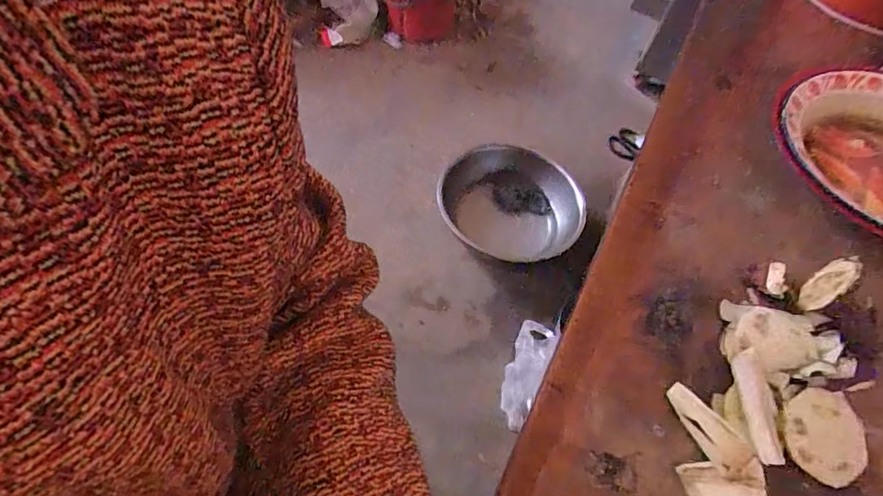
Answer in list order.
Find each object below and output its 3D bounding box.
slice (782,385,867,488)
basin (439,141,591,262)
[{"bbox_3d":[0.259,0.128,0.341,0.058,0.011,0.058,2,70,-5],"label":"slice"},{"bbox_3d":[0.156,-0.122,1.175,0.315,0.105,0.292,2,56,-3],"label":"basin"}]

